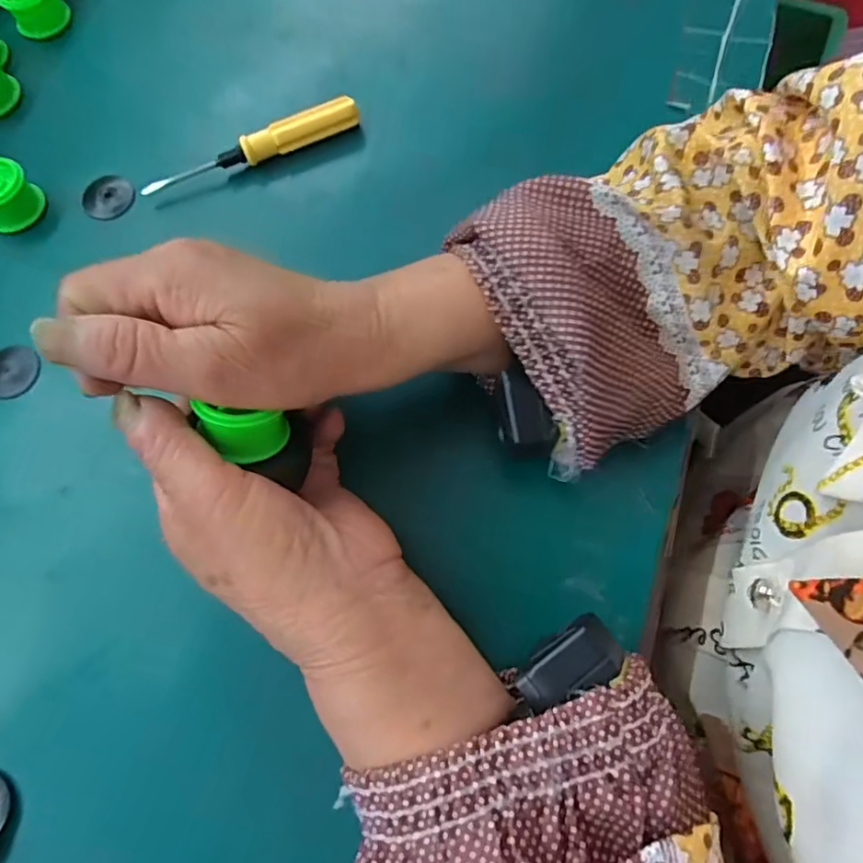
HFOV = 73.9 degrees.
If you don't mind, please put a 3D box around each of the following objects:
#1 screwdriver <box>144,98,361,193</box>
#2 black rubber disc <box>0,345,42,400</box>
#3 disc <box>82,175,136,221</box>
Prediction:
[{"bbox_3d":[-0.099,-0.156,0.318,0.123,0.021,0.012,-20,71,-4],"label":"screwdriver"},{"bbox_3d":[-0.209,-0.030,0.284,0.027,0.004,0.027,-1,71,2],"label":"black rubber disc"},{"bbox_3d":[-0.180,-0.130,0.321,0.023,0.008,0.029,41,77,15],"label":"disc"}]

